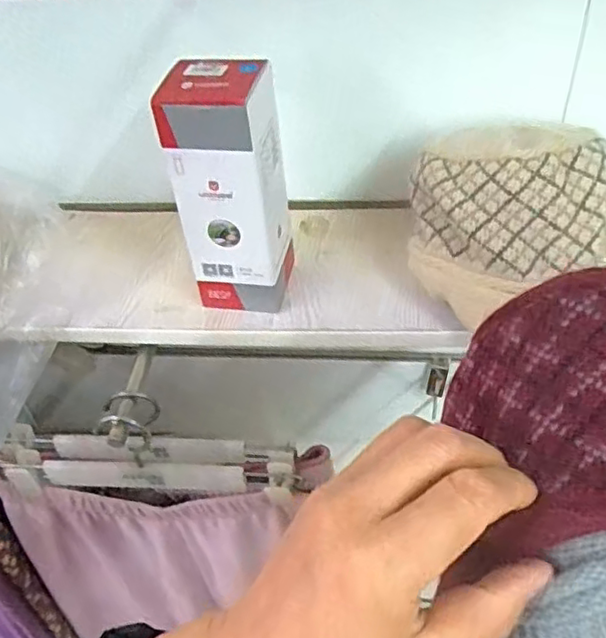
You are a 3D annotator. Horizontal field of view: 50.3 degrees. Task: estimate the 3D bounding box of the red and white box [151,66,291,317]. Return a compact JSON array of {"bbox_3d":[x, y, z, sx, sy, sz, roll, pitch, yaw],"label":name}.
[{"bbox_3d":[-0.059,-0.107,0.559,0.086,0.206,0.076,4,45,10],"label":"red and white box"}]

